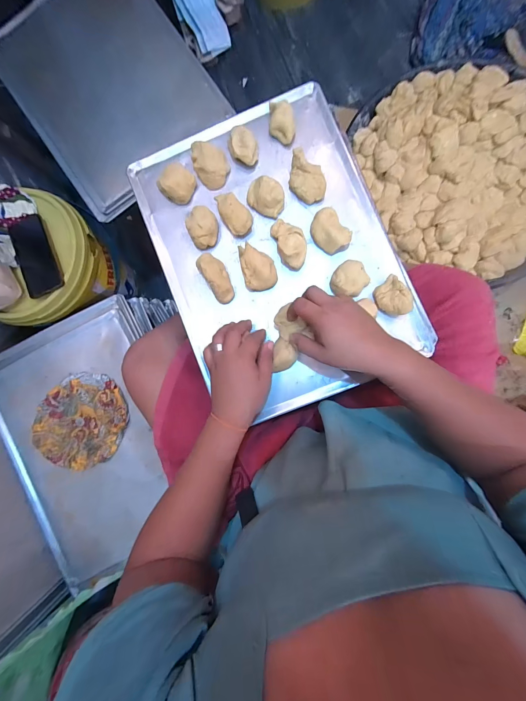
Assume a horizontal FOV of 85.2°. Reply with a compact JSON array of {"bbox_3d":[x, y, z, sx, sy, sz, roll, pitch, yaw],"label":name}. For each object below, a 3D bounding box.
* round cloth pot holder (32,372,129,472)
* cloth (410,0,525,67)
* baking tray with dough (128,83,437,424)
[{"bbox_3d":[-0.368,0.143,0.581,0.182,0.010,0.178,0,85,1],"label":"round cloth pot holder"},{"bbox_3d":[0.697,-0.970,0.800,0.531,0.065,0.235,-9,85,5],"label":"cloth"},{"bbox_3d":[0.018,-0.143,0.422,0.328,0.042,0.438,-21,84,4],"label":"baking tray with dough"}]

